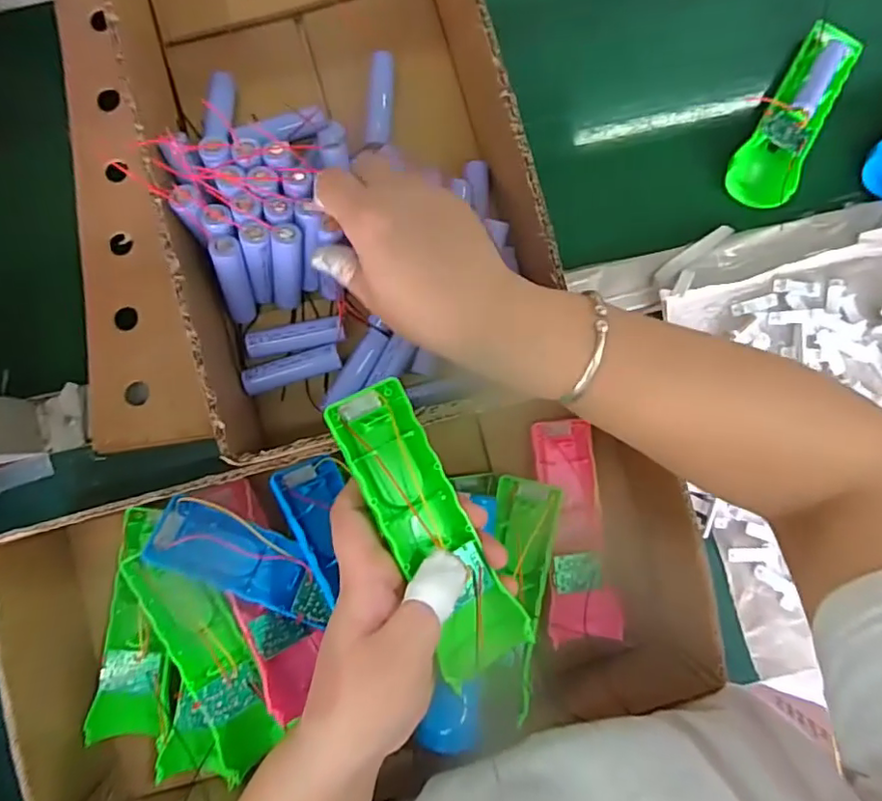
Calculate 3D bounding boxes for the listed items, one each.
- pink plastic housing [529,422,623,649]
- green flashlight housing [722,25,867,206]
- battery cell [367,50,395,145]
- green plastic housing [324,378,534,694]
[{"bbox_3d":[0.097,0.091,0.412,0.049,0.028,0.151,-3,89,-2],"label":"pink plastic housing"},{"bbox_3d":[0.284,-0.228,0.456,0.048,0.022,0.164,31,88,-1],"label":"green flashlight housing"},{"bbox_3d":[-0.044,-0.218,0.417,0.018,0.018,0.066,6,88,-2],"label":"battery cell"},{"bbox_3d":[-0.008,0.065,0.291,0.045,0.020,0.152,-29,88,-2],"label":"green plastic housing"}]

